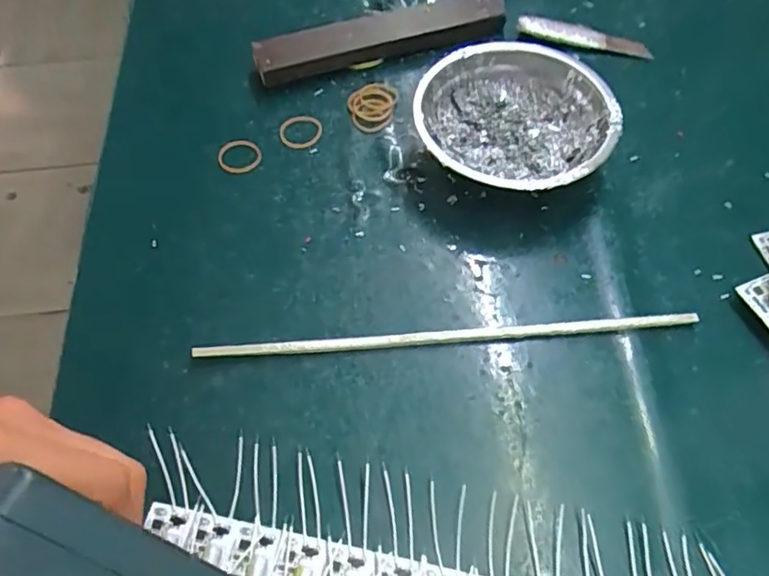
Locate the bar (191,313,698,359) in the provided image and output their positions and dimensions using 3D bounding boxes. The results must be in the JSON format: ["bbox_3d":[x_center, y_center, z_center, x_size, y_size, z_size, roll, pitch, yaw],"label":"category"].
[{"bbox_3d":[0.034,0.027,0.323,0.276,0.007,0.008,-4,60,-1],"label":"bar"}]

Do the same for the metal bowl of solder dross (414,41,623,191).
[{"bbox_3d":[0.084,-0.103,0.374,0.120,0.046,0.118,-1,60,1],"label":"metal bowl of solder dross"}]

